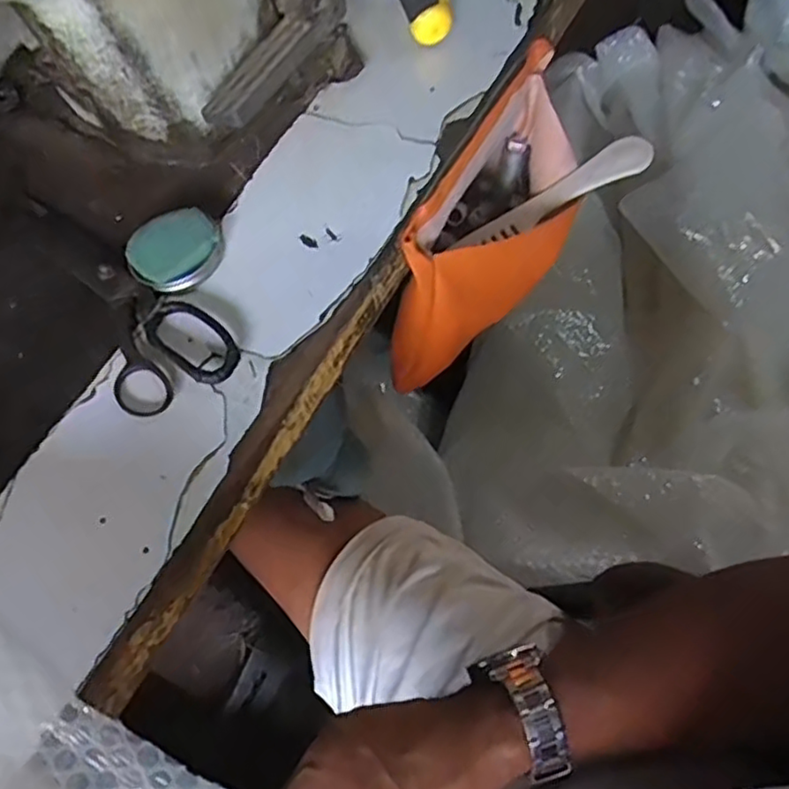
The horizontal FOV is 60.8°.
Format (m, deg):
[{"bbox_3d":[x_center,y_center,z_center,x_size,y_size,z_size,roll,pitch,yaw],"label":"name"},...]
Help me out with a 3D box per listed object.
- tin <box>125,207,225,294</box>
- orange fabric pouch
[{"bbox_3d":[-0.128,-0.085,0.395,0.053,0.017,0.046,-24,68,-9],"label":"tin"},{"bbox_3d":[0.078,-0.122,0.518,0.086,0.174,0.204,25,69,12],"label":"orange fabric pouch"}]

